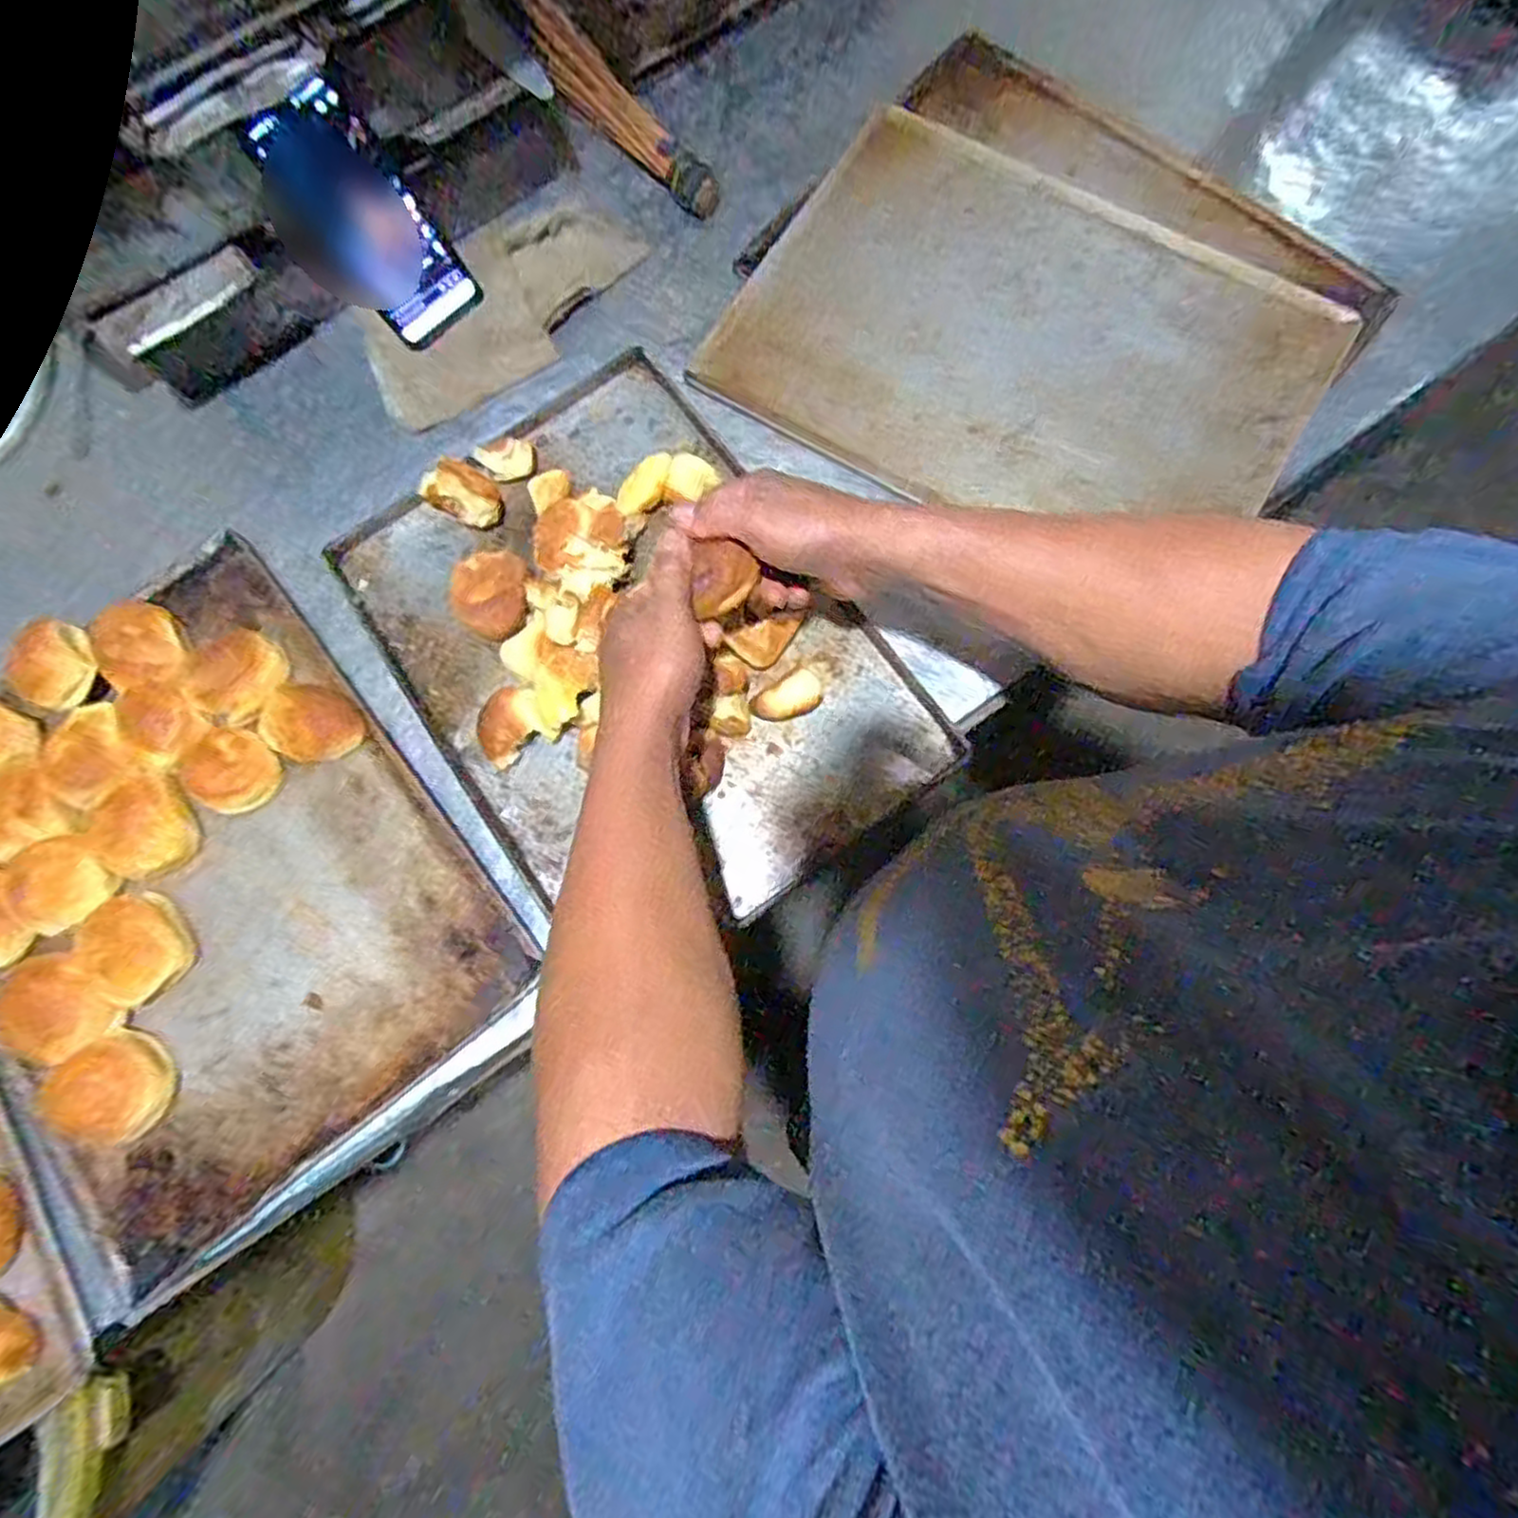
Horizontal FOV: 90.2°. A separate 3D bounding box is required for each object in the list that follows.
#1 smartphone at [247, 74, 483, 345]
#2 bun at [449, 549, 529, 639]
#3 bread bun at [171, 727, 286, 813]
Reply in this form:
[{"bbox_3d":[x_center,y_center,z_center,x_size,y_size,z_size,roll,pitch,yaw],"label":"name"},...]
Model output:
[{"bbox_3d":[-0.292,-0.402,0.571,0.080,0.169,0.015,-38,61,2],"label":"smartphone"},{"bbox_3d":[-0.204,-0.125,0.577,0.063,0.036,0.065,-1,80,3],"label":"bun"},{"bbox_3d":[-0.387,0.009,0.554,0.061,0.031,0.057,-1,80,3],"label":"bread bun"}]

